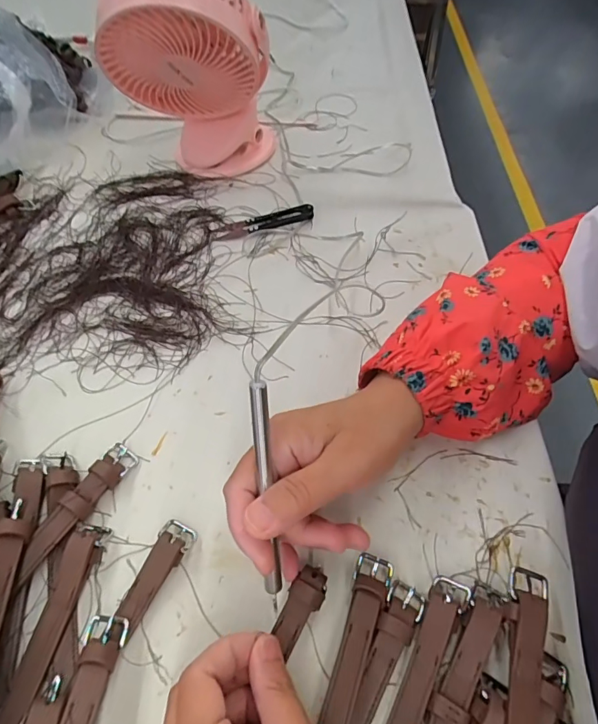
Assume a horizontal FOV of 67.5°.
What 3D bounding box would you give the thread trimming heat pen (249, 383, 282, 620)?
[{"bbox_3d":[-0.018,0.076,0.239,0.008,0.139,0.006,-4,16,-6],"label":"thread trimming heat pen"}]

